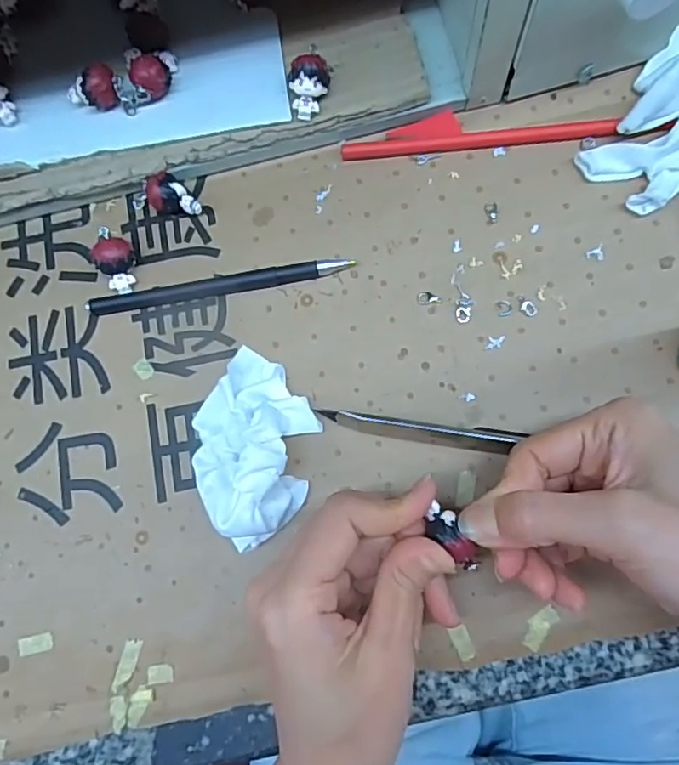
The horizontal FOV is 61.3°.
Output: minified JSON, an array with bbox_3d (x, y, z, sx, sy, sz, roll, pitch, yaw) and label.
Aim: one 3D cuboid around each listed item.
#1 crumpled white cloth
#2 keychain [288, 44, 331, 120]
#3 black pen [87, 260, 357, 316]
[{"bbox_3d":[-0.040,0.028,0.262,0.056,0.033,0.090,11,78,7],"label":"crumpled white cloth"},{"bbox_3d":[-0.015,-0.153,0.292,0.020,0.020,0.031,-3,77,3],"label":"keychain"},{"bbox_3d":[-0.061,-0.050,0.294,0.135,0.007,0.011,-9,77,2],"label":"black pen"}]

